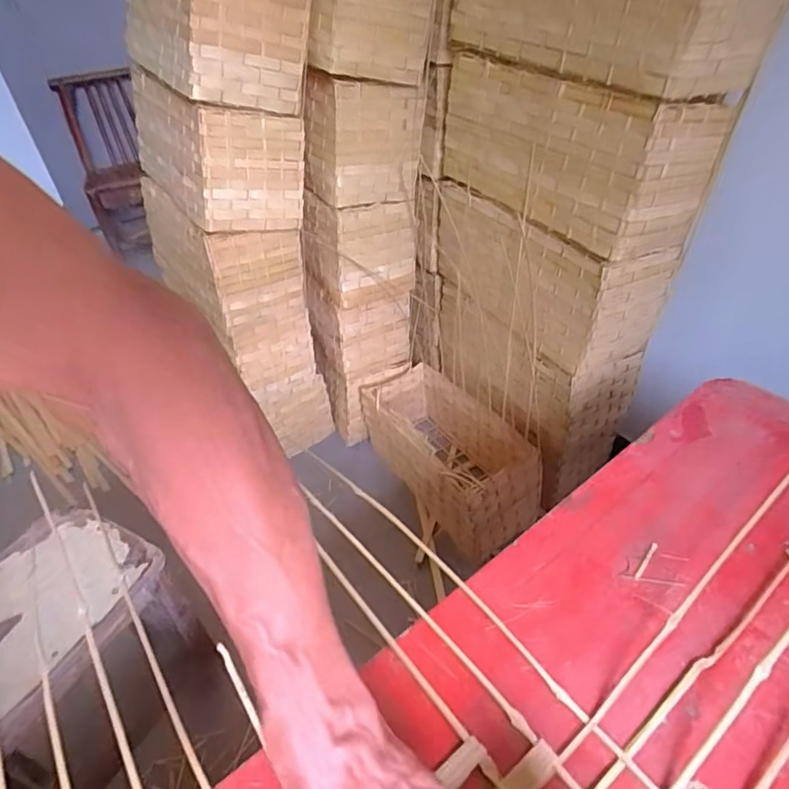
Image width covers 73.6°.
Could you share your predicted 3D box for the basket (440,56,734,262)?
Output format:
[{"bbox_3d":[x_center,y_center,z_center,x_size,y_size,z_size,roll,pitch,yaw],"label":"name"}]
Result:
[{"bbox_3d":[0.269,-0.405,0.850,0.165,0.191,0.424,-25,46,-21],"label":"basket"}]

